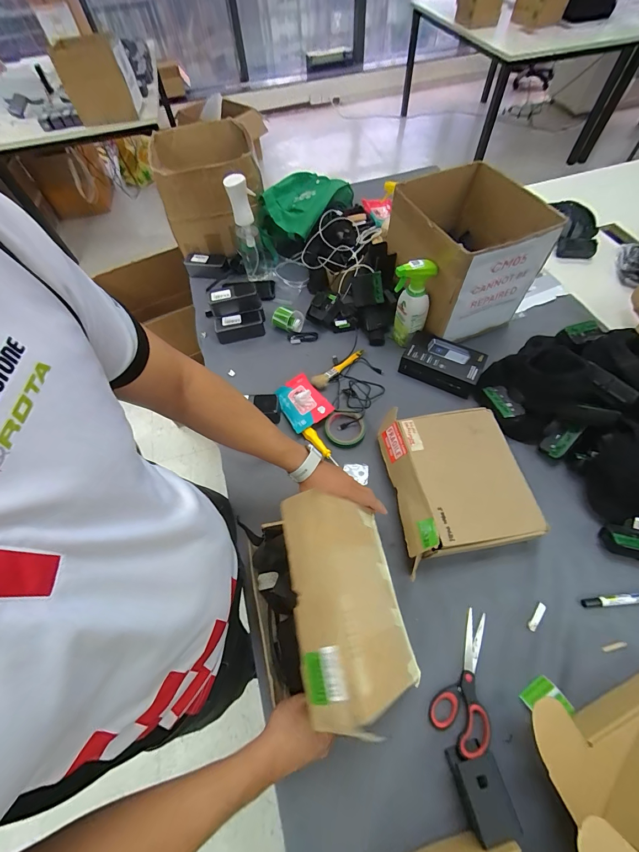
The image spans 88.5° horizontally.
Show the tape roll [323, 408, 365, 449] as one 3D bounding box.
[{"bbox_3d":[0.059,0.002,0.744,0.091,0.017,0.089,-2,61,3],"label":"tape roll"}]

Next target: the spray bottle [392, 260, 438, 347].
[{"bbox_3d":[0.217,-0.286,0.777,0.076,0.211,0.061,28,66,18],"label":"spray bottle"}]

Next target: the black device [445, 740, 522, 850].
[{"bbox_3d":[0.218,0.489,0.438,0.054,0.048,0.085,-14,61,-4],"label":"black device"}]

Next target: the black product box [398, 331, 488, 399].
[{"bbox_3d":[0.294,-0.151,0.798,0.181,0.061,0.108,27,66,17],"label":"black product box"}]

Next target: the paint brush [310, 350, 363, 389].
[{"bbox_3d":[0.050,-0.145,0.824,0.160,0.024,0.035,-37,65,-16],"label":"paint brush"}]

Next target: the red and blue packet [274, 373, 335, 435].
[{"bbox_3d":[-0.047,-0.059,0.776,0.096,0.037,0.143,-33,64,-14],"label":"red and blue packet"}]

